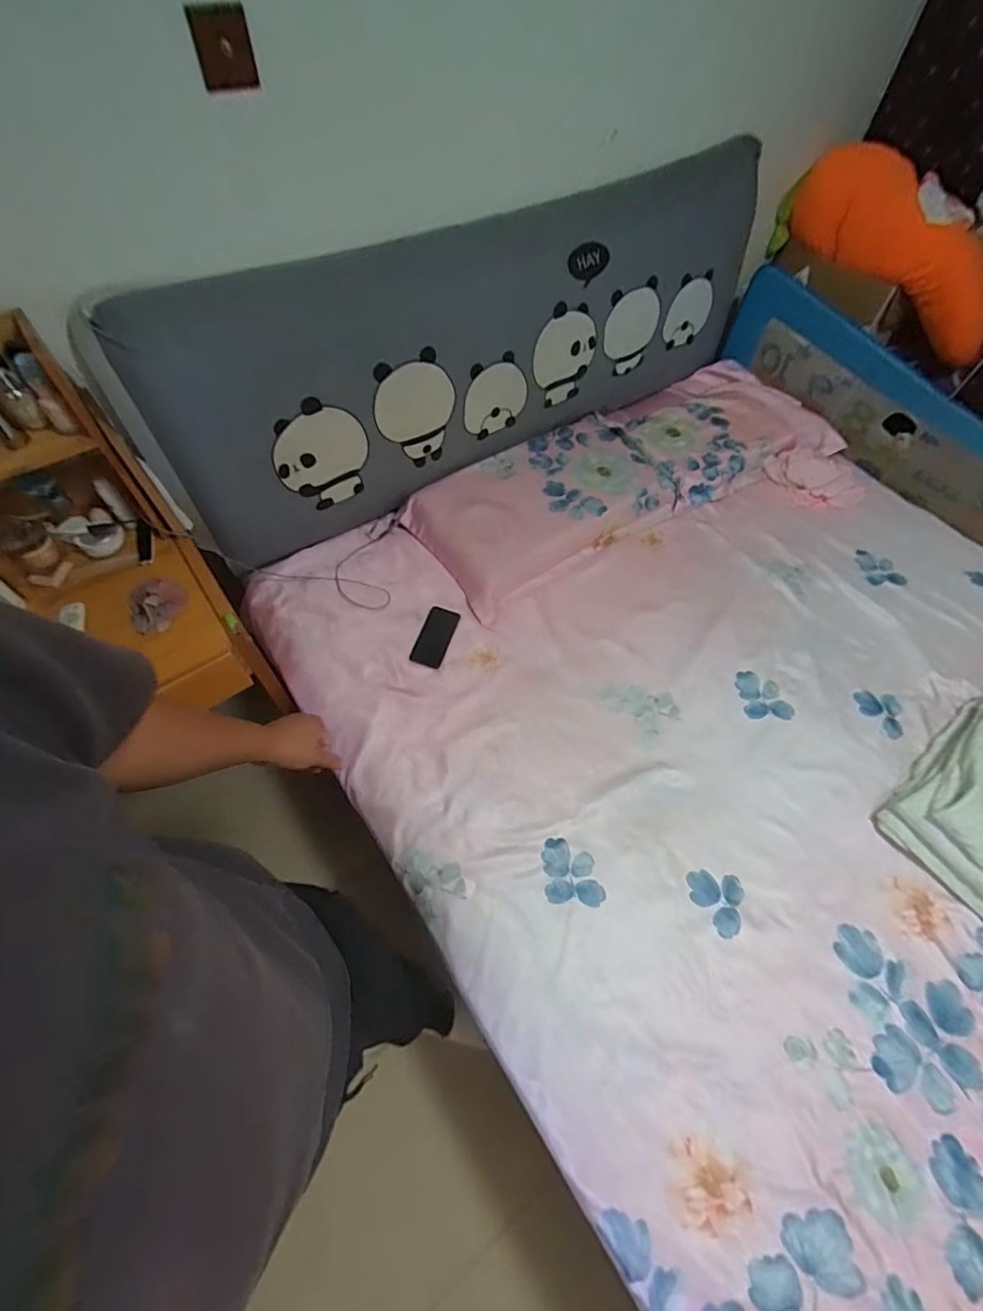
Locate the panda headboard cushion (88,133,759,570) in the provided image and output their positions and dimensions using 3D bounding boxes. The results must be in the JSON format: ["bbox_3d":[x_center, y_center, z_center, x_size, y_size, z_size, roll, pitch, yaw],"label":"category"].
[{"bbox_3d":[0.009,-0.795,1.317,1.660,0.540,0.213,-29,64,-18],"label":"panda headboard cushion"}]

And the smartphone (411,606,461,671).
[{"bbox_3d":[-0.134,-0.045,1.272,0.078,0.010,0.156,18,67,8],"label":"smartphone"}]

